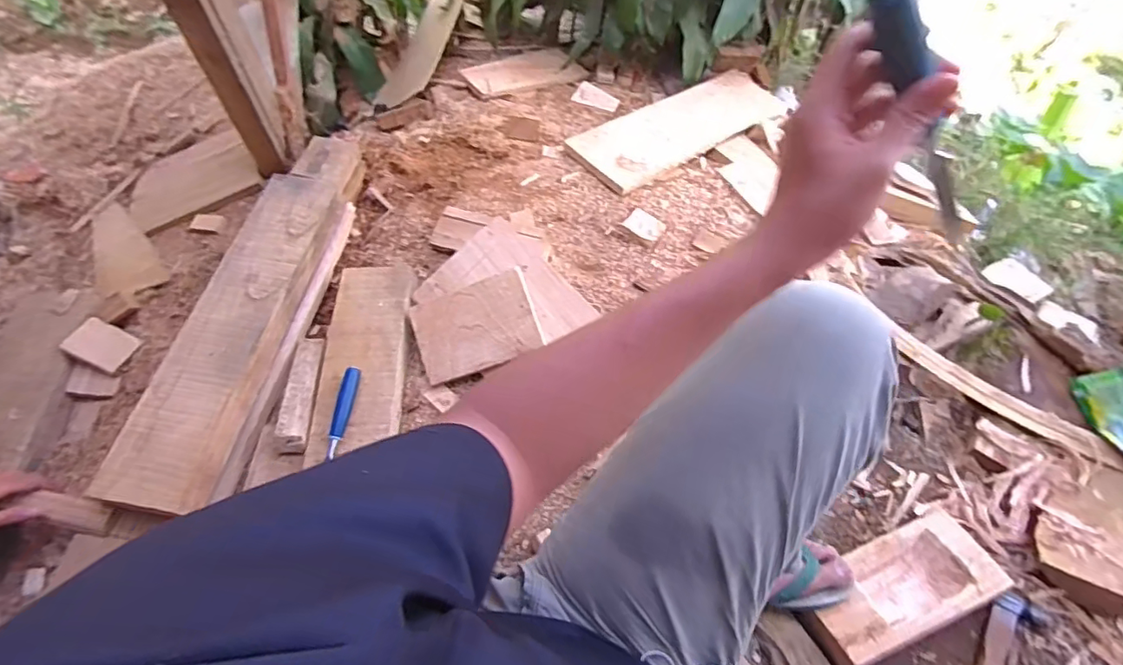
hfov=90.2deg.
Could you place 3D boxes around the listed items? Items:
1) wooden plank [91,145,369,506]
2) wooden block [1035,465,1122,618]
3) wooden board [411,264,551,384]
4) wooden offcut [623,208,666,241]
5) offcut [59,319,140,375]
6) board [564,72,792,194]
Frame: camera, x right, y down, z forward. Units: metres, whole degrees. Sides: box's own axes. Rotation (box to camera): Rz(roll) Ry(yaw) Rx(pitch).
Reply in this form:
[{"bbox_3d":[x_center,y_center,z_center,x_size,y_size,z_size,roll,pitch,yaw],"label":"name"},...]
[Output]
[{"bbox_3d":[-0.495,-0.072,0.912,0.130,0.066,0.702,7,61,2],"label":"wooden plank"},{"bbox_3d":[0.792,0.289,0.832,0.125,0.055,0.244,25,45,36],"label":"wooden block"},{"bbox_3d":[-0.139,-0.009,0.905,0.201,0.011,0.139,-21,82,10],"label":"wooden board"},{"bbox_3d":[0.166,-0.213,1.111,0.075,0.007,0.055,34,66,16],"label":"wooden offcut"},{"bbox_3d":[-0.771,0.020,0.937,0.091,0.019,0.071,28,62,-15],"label":"offcut"},{"bbox_3d":[0.291,-0.498,1.333,0.634,0.019,0.216,-31,61,-28],"label":"board"}]

